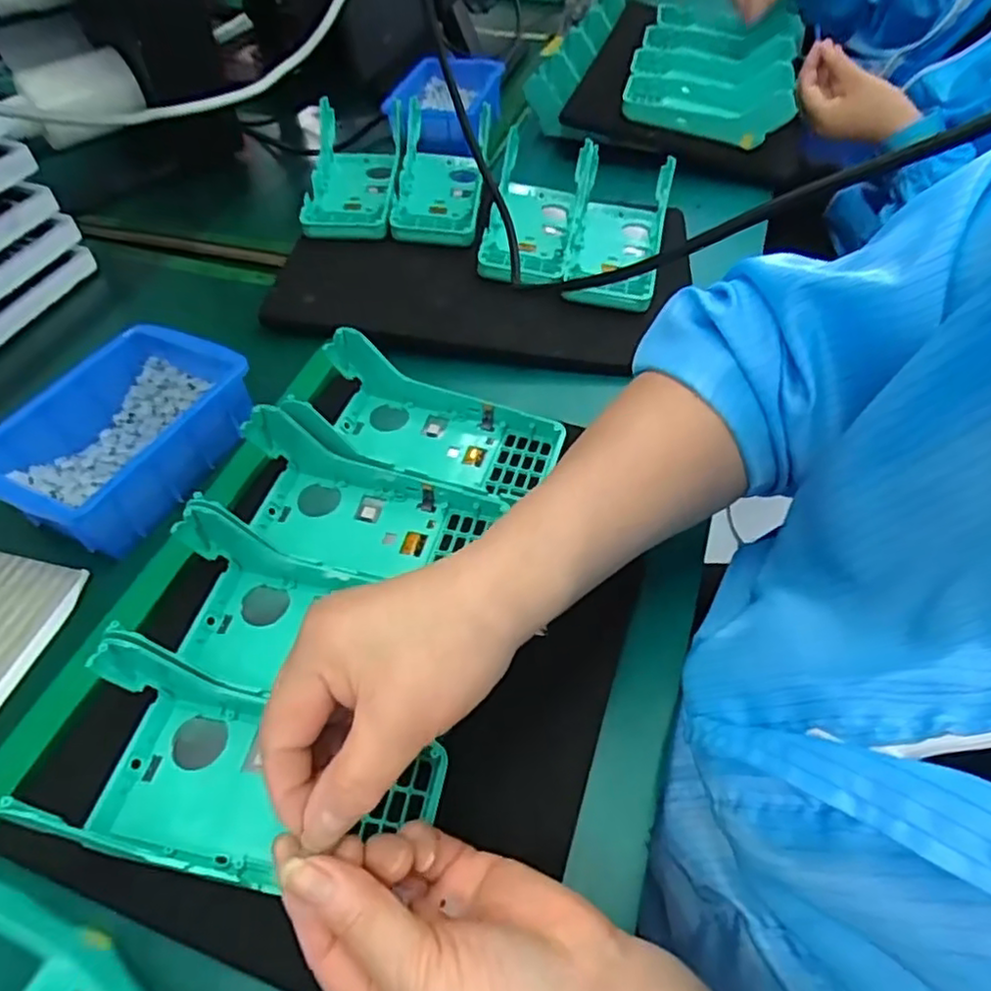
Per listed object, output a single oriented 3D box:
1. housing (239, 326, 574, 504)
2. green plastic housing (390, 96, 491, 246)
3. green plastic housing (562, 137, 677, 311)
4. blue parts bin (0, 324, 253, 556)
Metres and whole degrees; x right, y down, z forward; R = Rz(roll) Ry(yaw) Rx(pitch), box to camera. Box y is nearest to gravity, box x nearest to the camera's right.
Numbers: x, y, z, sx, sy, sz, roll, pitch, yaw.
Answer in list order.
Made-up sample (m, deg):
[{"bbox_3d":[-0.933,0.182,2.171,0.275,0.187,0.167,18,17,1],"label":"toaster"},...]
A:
[{"bbox_3d":[-0.050,-0.050,0.436,0.177,0.048,0.087,12,55,7],"label":"housing"},{"bbox_3d":[-0.050,-0.299,0.619,0.083,0.037,0.175,0,53,5],"label":"green plastic housing"},{"bbox_3d":[0.104,-0.235,0.581,0.086,0.045,0.174,11,55,6],"label":"green plastic housing"},{"bbox_3d":[-0.237,-0.039,0.427,0.110,0.054,0.150,21,57,20],"label":"blue parts bin"}]

